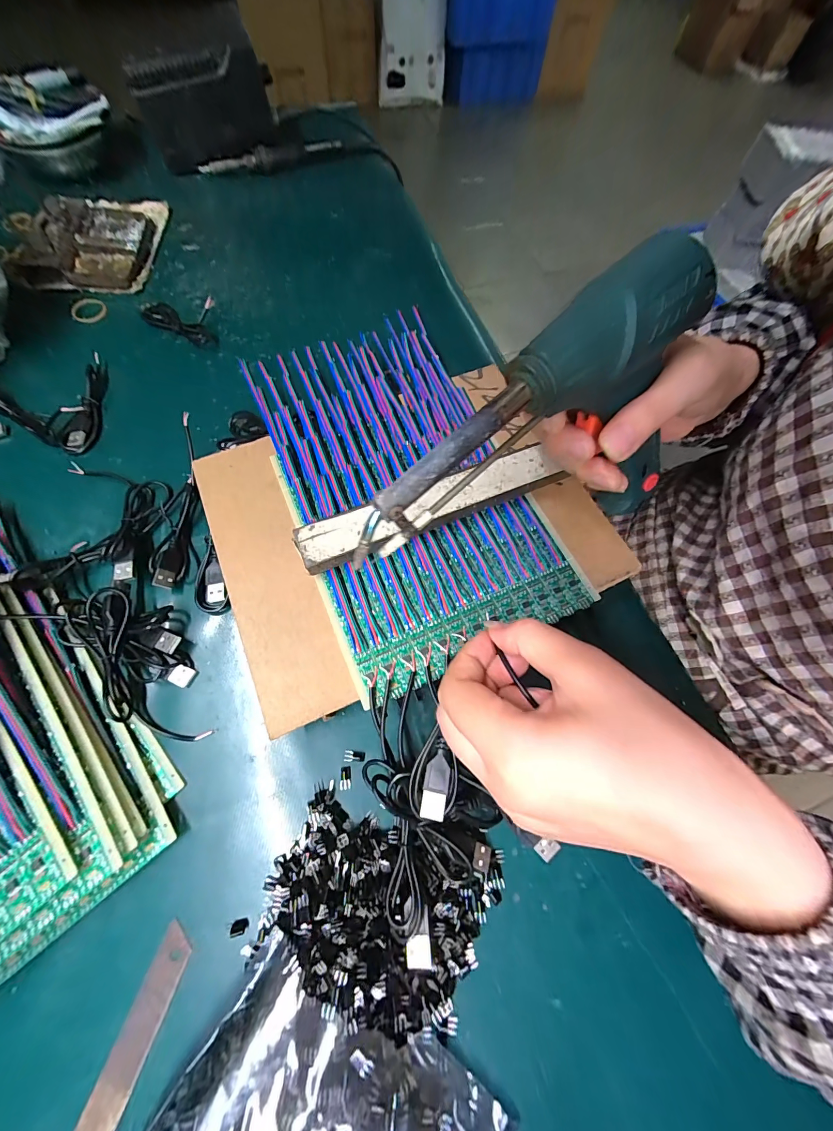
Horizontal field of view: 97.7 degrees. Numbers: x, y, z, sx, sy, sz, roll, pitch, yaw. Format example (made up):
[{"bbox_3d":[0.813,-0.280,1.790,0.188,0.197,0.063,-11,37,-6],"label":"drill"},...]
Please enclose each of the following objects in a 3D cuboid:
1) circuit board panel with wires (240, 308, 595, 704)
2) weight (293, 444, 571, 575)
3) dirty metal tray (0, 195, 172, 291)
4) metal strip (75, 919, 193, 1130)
[{"bbox_3d":[-0.015,-0.073,0.263,0.155,0.026,0.284,-22,71,-11],"label":"circuit board panel with wires"},{"bbox_3d":[0.010,-0.037,0.245,0.177,0.028,0.032,-22,71,-11],"label":"weight"},{"bbox_3d":[-0.354,-0.365,0.397,0.122,0.032,0.152,-1,68,-3],"label":"dirty metal tray"},{"bbox_3d":[-0.142,0.240,0.181,0.018,0.004,0.091,18,68,5],"label":"metal strip"}]

